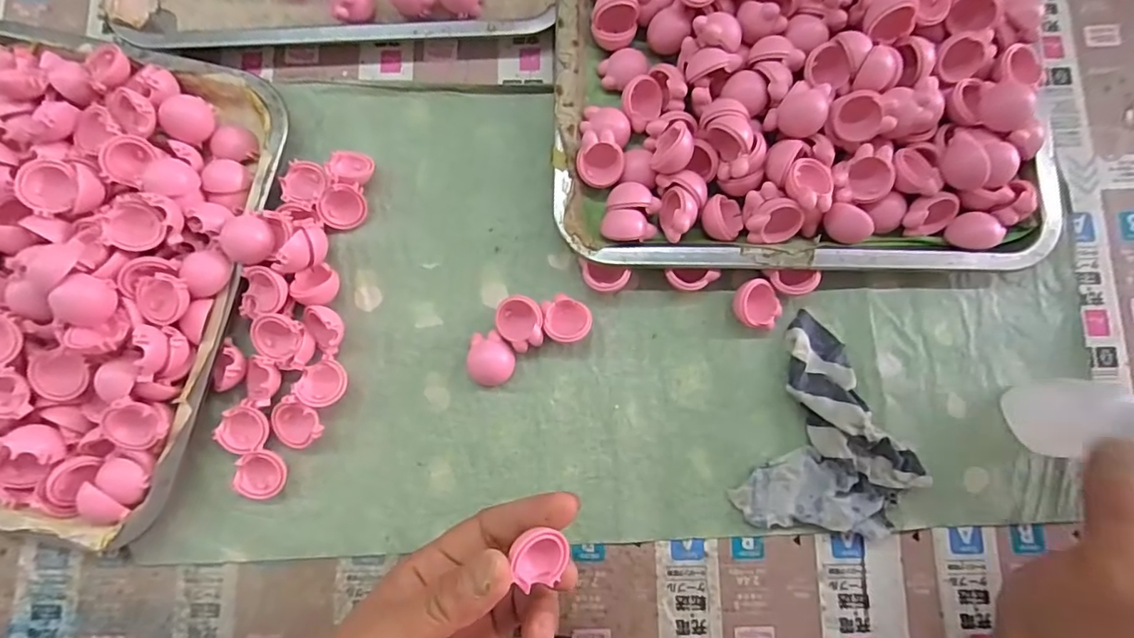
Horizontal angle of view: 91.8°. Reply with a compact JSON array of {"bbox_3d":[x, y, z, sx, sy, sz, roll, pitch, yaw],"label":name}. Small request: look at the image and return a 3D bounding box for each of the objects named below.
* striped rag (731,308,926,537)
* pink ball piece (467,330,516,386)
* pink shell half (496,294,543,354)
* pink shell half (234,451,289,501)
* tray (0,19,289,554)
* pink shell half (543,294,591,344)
[{"bbox_3d":[0.163,0.070,0.323,0.090,0.029,0.125,22,83,4],"label":"striped rag"},{"bbox_3d":[-0.047,0.025,0.343,0.029,0.010,0.032,11,82,2],"label":"pink ball piece"},{"bbox_3d":[-0.029,0.003,0.341,0.028,0.020,0.032,-4,82,0],"label":"pink shell half"},{"bbox_3d":[-0.183,0.093,0.330,0.026,0.014,0.028,0,82,1],"label":"pink shell half"},{"bbox_3d":[-0.321,-0.031,0.332,0.246,0.052,0.303,17,83,3],"label":"tray"},{"bbox_3d":[-0.001,0.001,0.343,0.031,0.016,0.027,26,83,4],"label":"pink shell half"}]

